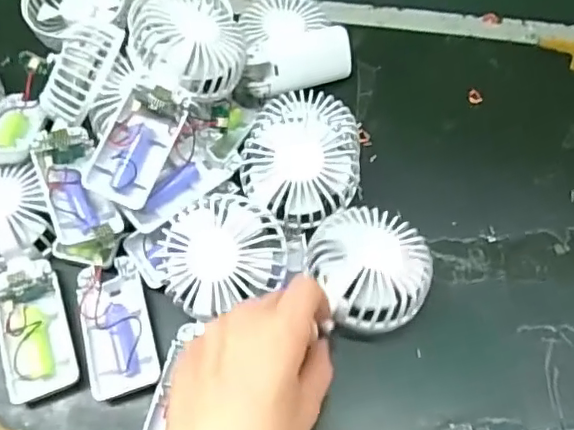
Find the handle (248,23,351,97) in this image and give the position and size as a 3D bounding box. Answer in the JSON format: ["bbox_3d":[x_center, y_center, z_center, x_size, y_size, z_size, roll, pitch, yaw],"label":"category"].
[{"bbox_3d":[0.012,-0.128,0.485,0.096,0.039,0.050,-18,65,-9],"label":"handle"}]

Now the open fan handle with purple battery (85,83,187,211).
[{"bbox_3d":[-0.104,-0.050,0.408,0.045,0.022,0.085,31,84,-20],"label":"open fan handle with purple battery"}]

